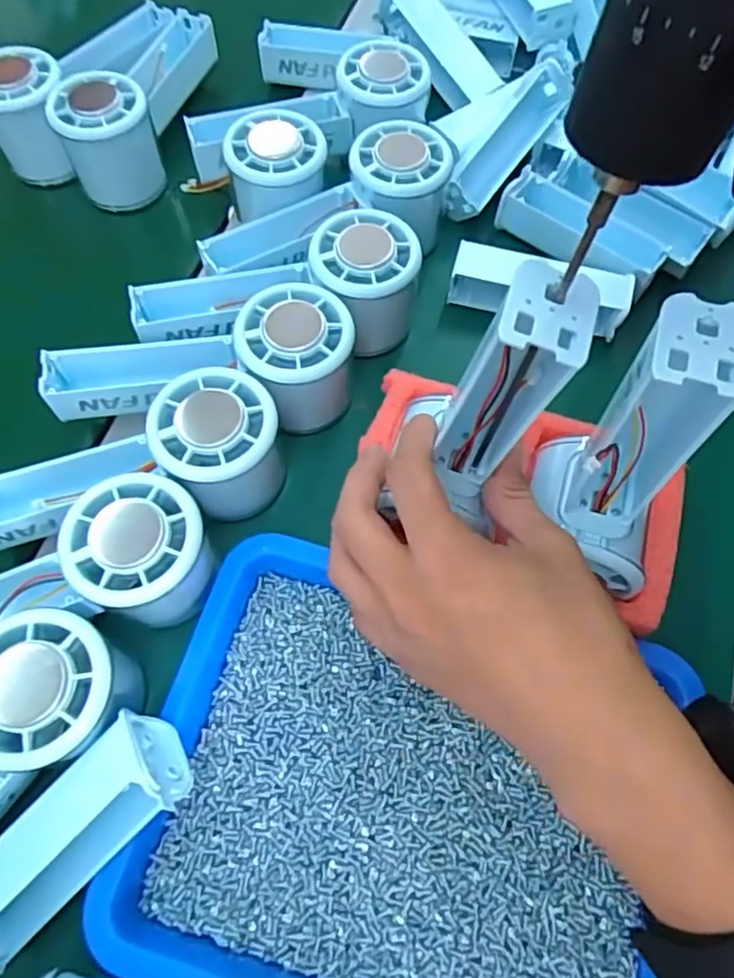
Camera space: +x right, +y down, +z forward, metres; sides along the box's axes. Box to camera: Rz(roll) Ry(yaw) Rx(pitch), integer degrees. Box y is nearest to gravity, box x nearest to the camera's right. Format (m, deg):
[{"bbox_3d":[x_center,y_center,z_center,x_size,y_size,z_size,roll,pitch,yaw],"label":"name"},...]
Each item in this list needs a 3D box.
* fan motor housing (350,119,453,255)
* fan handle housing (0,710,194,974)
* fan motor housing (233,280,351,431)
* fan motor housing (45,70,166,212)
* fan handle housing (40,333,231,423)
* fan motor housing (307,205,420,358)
[{"bbox_3d":[0.019,-0.177,0.361,0.058,0.039,0.058,16,67,6],"label":"fan motor housing"},{"bbox_3d":[-0.114,0.132,0.235,0.100,0.028,0.037,-45,73,1],"label":"fan handle housing"},{"bbox_3d":[-0.034,-0.064,0.320,0.054,0.053,0.055,0,66,-1],"label":"fan motor housing"},{"bbox_3d":[-0.159,-0.215,0.389,0.053,0.056,0.046,-23,68,-11],"label":"fan motor housing"},{"bbox_3d":[-0.113,-0.057,0.319,0.091,0.026,0.028,-11,67,-6],"label":"fan handle housing"},{"bbox_3d":[-0.002,-0.107,0.343,0.057,0.058,0.063,3,66,0],"label":"fan motor housing"}]

